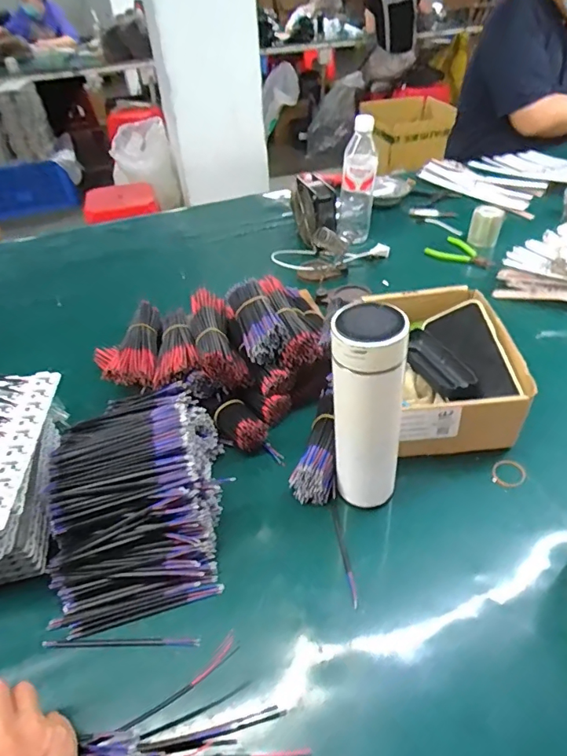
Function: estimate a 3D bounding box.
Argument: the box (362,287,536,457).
[{"bbox_3d":[0.206,-0.016,0.611,0.140,0.095,0.222,-2,41,2],"label":"box"}]

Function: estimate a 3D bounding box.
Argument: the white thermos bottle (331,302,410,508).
[{"bbox_3d":[0.079,0.041,0.467,0.069,0.227,0.054,3,42,8],"label":"white thermos bottle"}]

